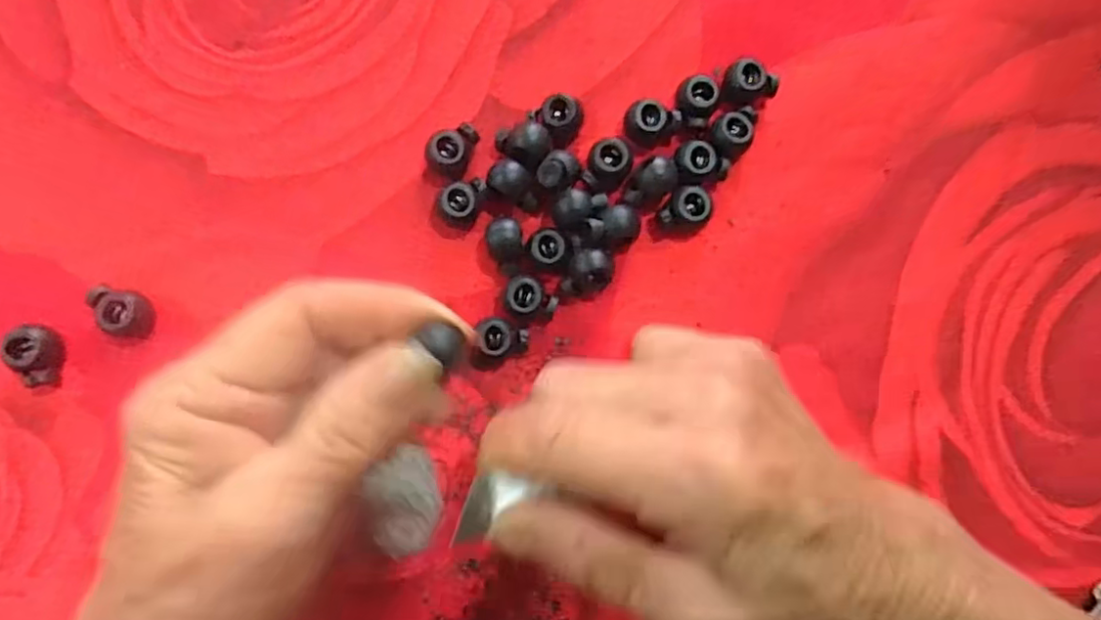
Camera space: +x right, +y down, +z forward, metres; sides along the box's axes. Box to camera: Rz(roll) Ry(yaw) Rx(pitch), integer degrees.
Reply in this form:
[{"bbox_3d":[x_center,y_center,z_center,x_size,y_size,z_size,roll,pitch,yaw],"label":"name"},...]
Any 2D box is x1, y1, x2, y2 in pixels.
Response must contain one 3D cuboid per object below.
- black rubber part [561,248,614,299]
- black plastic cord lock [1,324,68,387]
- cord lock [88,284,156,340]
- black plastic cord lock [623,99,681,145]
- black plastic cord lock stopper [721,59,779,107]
[{"bbox_3d":[0.014,-0.012,0.220,0.015,0.010,0.017,20,83,-5],"label":"black rubber part"},{"bbox_3d":[-0.162,0.014,0.203,0.013,0.011,0.018,14,84,-5],"label":"black plastic cord lock"},{"bbox_3d":[-0.137,0.001,0.206,0.020,0.010,0.015,14,84,-5],"label":"cord lock"},{"bbox_3d":[0.035,-0.065,0.226,0.018,0.009,0.015,14,97,-7],"label":"black plastic cord lock"},{"bbox_3d":[0.071,-0.081,0.231,0.019,0.010,0.014,-16,87,-8],"label":"black plastic cord lock stopper"}]

